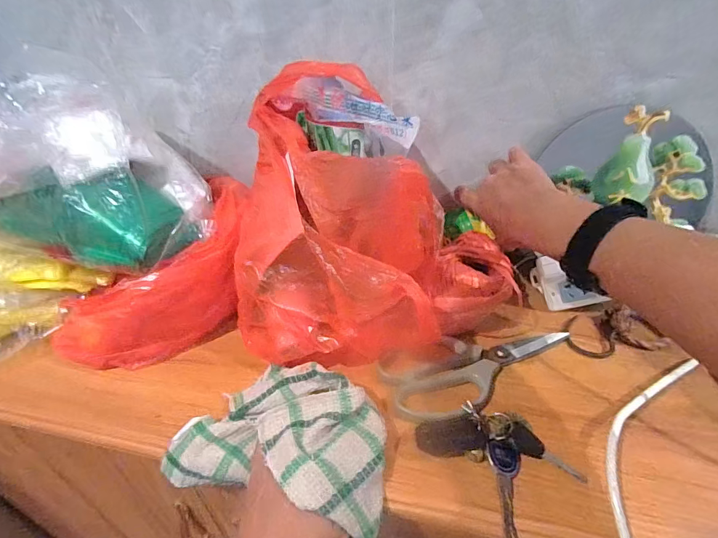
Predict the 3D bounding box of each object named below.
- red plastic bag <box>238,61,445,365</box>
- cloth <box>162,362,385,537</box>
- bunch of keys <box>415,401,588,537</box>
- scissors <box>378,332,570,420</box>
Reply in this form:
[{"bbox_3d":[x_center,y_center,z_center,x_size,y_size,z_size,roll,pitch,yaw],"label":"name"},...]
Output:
[{"bbox_3d":[-0.026,-0.053,0.400,0.167,0.214,0.224,0,38,1],"label":"red plastic bag"},{"bbox_3d":[-0.059,0.137,0.349,0.180,0.062,0.114,12,40,16],"label":"cloth"},{"bbox_3d":[0.112,0.147,0.335,0.085,0.015,0.101,-26,44,-29],"label":"bunch of keys"},{"bbox_3d":[0.123,0.095,0.397,0.192,0.010,0.086,-9,39,-11],"label":"scissors"}]

